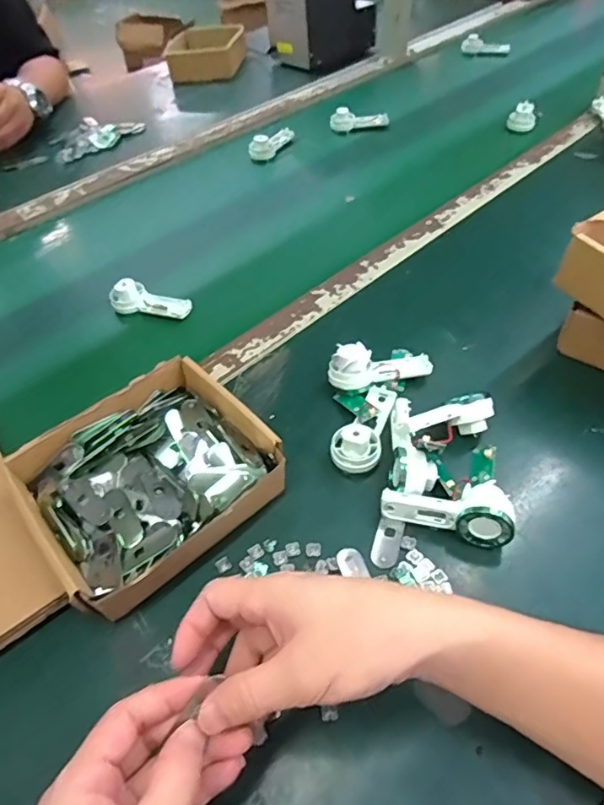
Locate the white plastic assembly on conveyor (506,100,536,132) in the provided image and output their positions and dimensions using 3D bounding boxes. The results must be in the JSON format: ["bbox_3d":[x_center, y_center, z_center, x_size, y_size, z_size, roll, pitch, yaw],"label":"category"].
[{"bbox_3d":[0.350,-0.454,0.855,0.041,0.021,0.065,14,52,15],"label":"white plastic assembly on conveyor"}]

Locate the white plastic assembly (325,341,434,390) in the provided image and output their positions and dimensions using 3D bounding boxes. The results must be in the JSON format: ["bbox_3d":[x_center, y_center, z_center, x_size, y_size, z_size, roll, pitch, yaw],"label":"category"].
[{"bbox_3d":[0.070,-0.031,0.489,0.092,0.036,0.032,-7,49,-2],"label":"white plastic assembly"}]

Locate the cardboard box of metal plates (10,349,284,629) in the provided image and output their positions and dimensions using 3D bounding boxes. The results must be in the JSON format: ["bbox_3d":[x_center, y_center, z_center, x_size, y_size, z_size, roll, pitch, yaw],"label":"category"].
[{"bbox_3d":[-0.115,0.058,0.412,0.171,0.046,0.155,-35,56,-24],"label":"cardboard box of metal plates"}]

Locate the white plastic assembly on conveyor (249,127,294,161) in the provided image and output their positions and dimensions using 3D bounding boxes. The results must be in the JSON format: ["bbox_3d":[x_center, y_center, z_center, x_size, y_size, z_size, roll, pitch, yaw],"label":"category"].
[{"bbox_3d":[-0.047,-0.410,0.846,0.031,0.032,0.093,22,54,21],"label":"white plastic assembly on conveyor"}]

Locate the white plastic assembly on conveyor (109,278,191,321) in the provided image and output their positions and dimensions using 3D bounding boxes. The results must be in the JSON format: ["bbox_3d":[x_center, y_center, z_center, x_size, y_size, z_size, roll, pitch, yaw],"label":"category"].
[{"bbox_3d":[-0.167,-0.113,0.594,0.088,0.024,0.033,10,51,13],"label":"white plastic assembly on conveyor"}]

